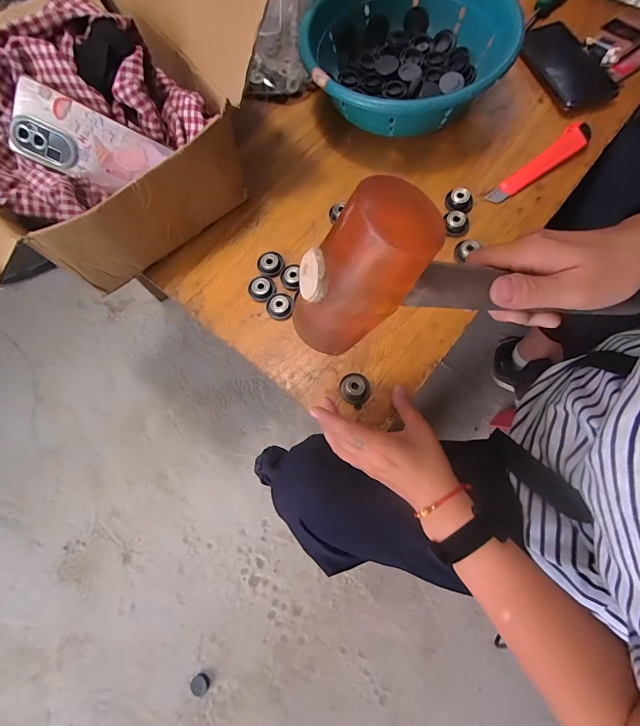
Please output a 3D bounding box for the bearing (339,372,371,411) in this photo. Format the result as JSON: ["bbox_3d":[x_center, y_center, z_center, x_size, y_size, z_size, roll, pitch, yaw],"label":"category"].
[{"bbox_3d":[0.038,0.027,0.407,0.034,0.014,0.033,36,79,15],"label":"bearing"}]

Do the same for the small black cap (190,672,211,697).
[{"bbox_3d":[-0.234,0.630,0.740,0.034,0.010,0.034,-2,72,5],"label":"small black cap"}]

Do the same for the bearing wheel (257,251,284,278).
[{"bbox_3d":[-0.060,-0.122,0.463,0.031,0.010,0.032,-2,72,5],"label":"bearing wheel"}]

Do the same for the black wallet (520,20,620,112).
[{"bbox_3d":[0.335,-0.408,0.516,0.079,0.012,0.159,-21,71,-4],"label":"black wallet"}]

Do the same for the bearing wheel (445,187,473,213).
[{"bbox_3d":[0.171,-0.200,0.462,0.032,0.013,0.031,-2,72,5],"label":"bearing wheel"}]

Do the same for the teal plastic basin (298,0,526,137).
[{"bbox_3d":[0.111,-0.404,0.504,0.251,0.100,0.262,-2,72,5],"label":"teal plastic basin"}]

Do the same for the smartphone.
[{"bbox_3d":[-0.253,-0.238,0.415,0.151,0.010,0.074,21,106,-14],"label":"smartphone"}]

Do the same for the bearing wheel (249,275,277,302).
[{"bbox_3d":[-0.070,-0.090,0.453,0.029,0.007,0.033,39,80,15],"label":"bearing wheel"}]

